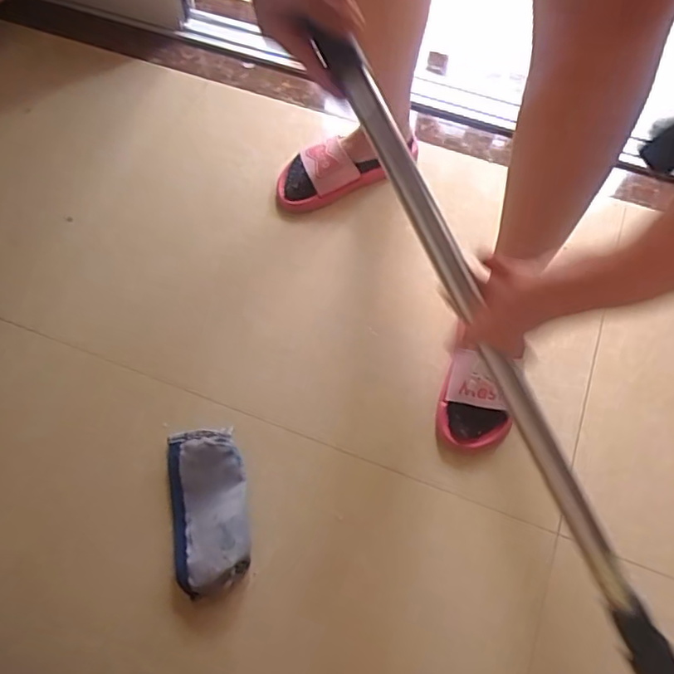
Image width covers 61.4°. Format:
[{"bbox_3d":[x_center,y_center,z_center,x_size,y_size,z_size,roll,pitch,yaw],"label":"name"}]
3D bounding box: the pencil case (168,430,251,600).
[{"bbox_3d":[-0.167,0.216,0.730,0.098,0.040,0.203,-12,64,-7],"label":"pencil case"}]

